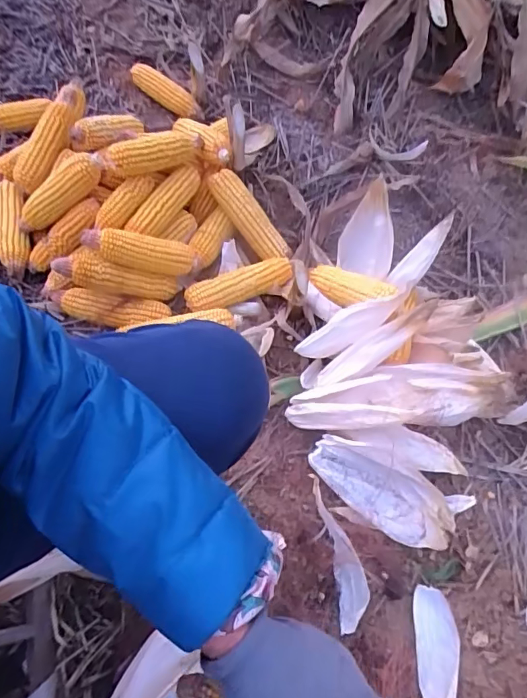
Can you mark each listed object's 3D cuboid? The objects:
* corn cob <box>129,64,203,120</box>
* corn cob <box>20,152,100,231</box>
[{"bbox_3d":[-0.225,-0.606,1.154,0.222,0.043,0.056,39,64,16],"label":"corn cob"},{"bbox_3d":[-0.353,-0.264,0.847,0.174,0.047,0.052,-32,61,21],"label":"corn cob"}]

